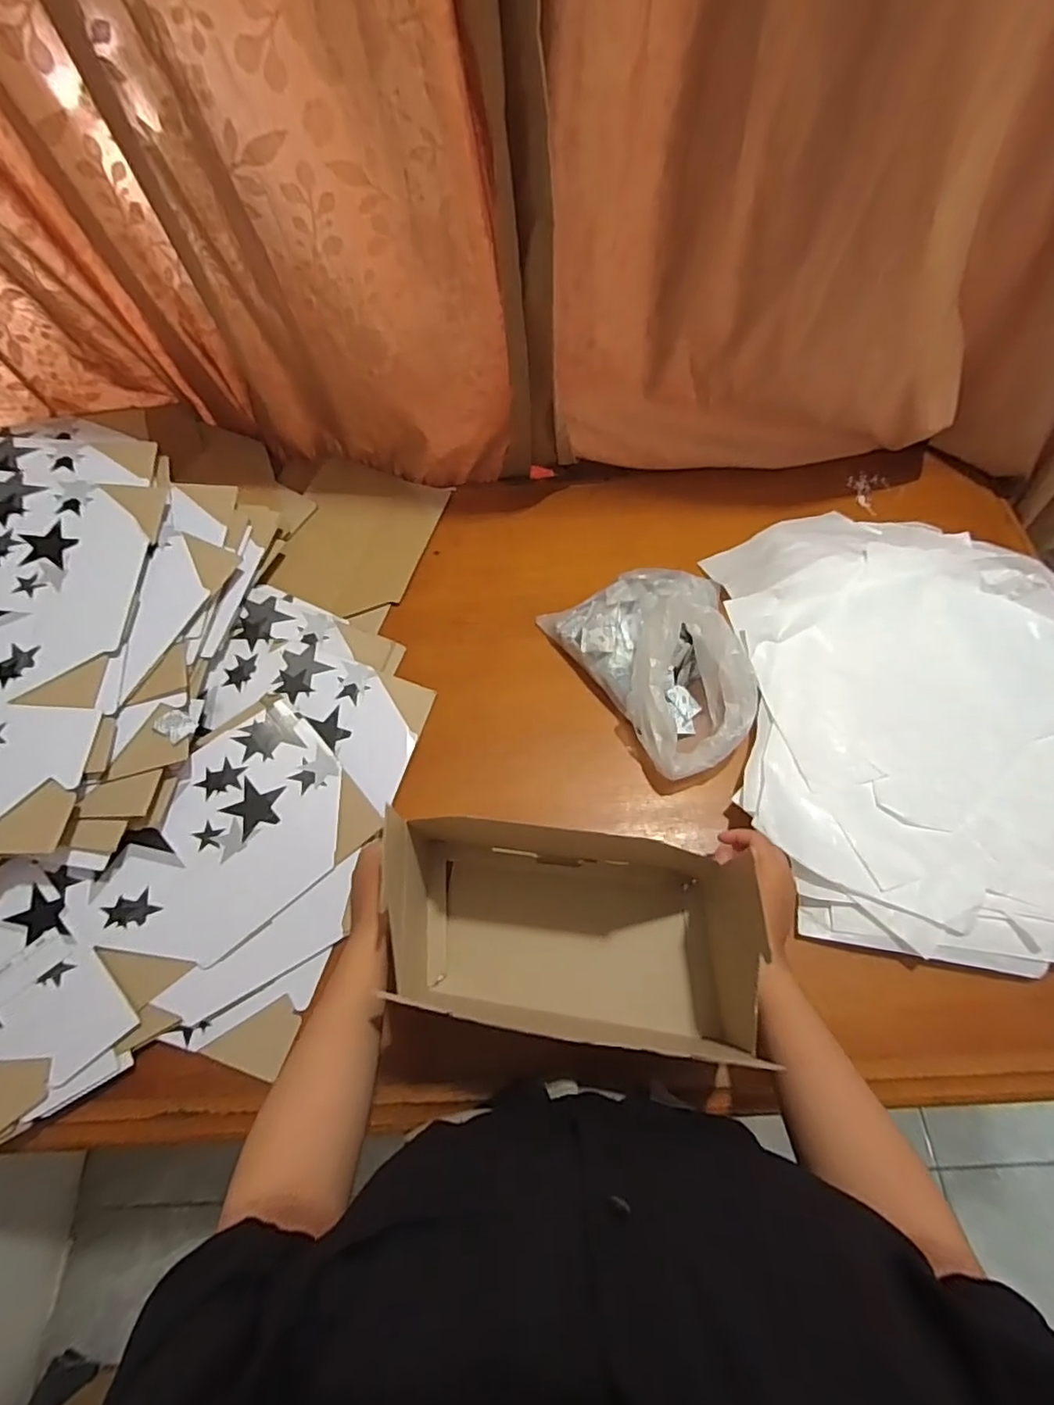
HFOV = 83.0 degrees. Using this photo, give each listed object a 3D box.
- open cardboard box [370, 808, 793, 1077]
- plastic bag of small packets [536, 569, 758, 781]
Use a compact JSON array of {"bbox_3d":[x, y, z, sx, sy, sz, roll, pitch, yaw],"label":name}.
[{"bbox_3d":[0.033,0.203,0.557,0.341,0.120,0.191,5,63,6],"label":"open cardboard box"},{"bbox_3d":[0.161,-0.065,0.663,0.179,0.122,0.262,-29,65,-11],"label":"plastic bag of small packets"}]

